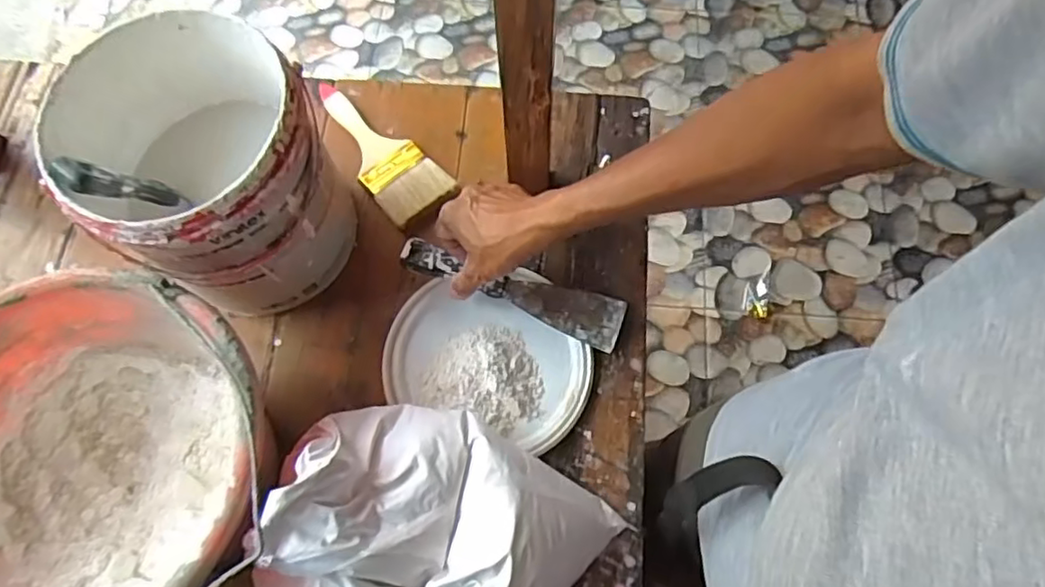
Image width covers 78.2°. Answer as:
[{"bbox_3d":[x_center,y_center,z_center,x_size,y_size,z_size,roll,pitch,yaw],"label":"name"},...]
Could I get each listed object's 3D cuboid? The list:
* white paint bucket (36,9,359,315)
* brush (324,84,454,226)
[{"bbox_3d":[-0.244,-0.094,0.525,0.171,0.182,0.173,0,70,0],"label":"white paint bucket"},{"bbox_3d":[-0.148,-0.144,0.638,0.067,0.016,0.174,-40,75,-13],"label":"brush"}]

